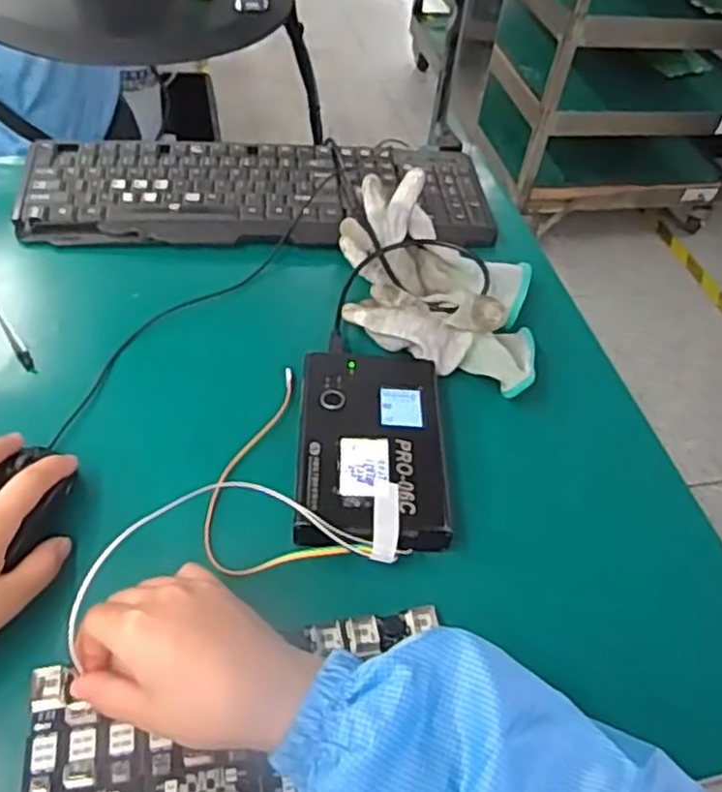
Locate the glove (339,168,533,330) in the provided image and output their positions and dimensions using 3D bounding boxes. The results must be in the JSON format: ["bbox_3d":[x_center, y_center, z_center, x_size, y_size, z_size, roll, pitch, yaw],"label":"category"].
[{"bbox_3d":[0.064,-0.126,0.632,0.186,0.045,0.095,34,52,21],"label":"glove"}]

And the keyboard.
[{"bbox_3d":[-0.091,-0.198,0.703,0.430,0.021,0.146,1,48,-7],"label":"keyboard"}]

